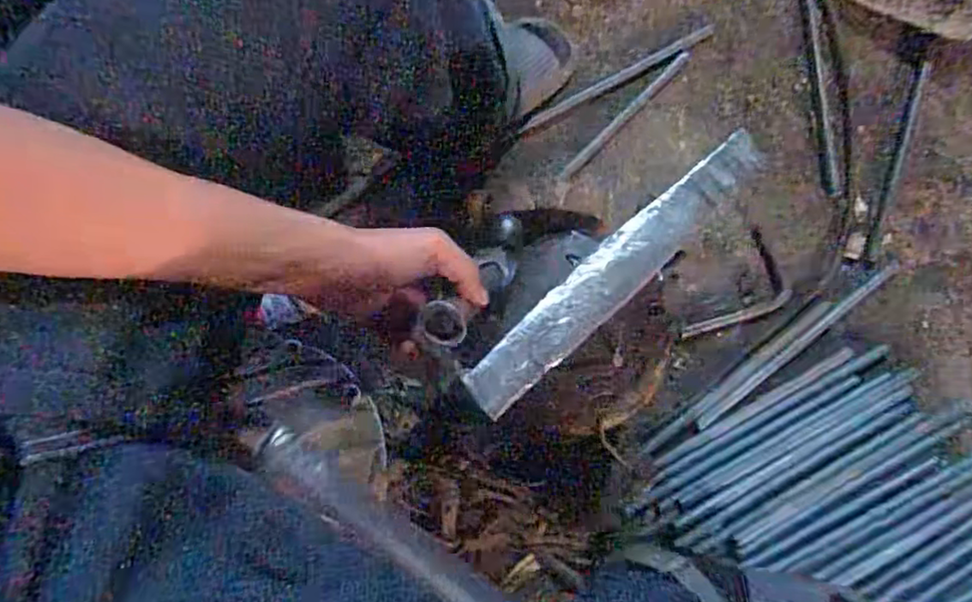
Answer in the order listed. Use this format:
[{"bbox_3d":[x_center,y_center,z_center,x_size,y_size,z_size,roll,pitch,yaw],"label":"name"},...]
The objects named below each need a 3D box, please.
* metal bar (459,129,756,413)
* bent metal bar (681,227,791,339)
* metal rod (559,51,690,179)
[{"bbox_3d":[0.103,-0.025,0.480,0.294,0.011,0.044,-40,95,-14],"label":"metal bar"},{"bbox_3d":[0.327,-0.001,0.801,0.083,0.016,0.164,36,81,9],"label":"bent metal bar"},{"bbox_3d":[0.185,-0.247,0.846,0.015,0.011,0.249,44,83,10],"label":"metal rod"}]

